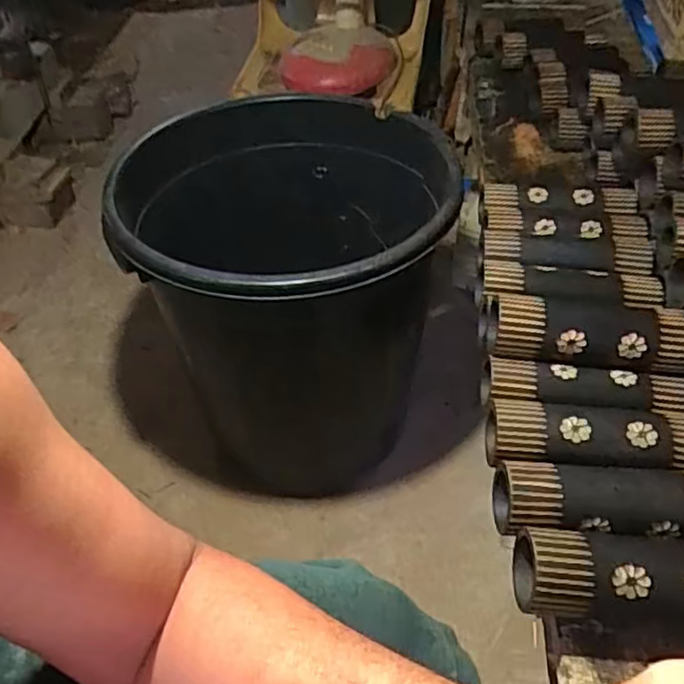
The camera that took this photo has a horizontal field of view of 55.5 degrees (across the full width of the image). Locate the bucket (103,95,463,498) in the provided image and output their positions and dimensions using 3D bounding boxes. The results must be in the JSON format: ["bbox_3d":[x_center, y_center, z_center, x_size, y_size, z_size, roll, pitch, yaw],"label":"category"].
[{"bbox_3d":[-0.089,-0.038,1.065,0.441,0.566,0.446,1,46,-1],"label":"bucket"}]

